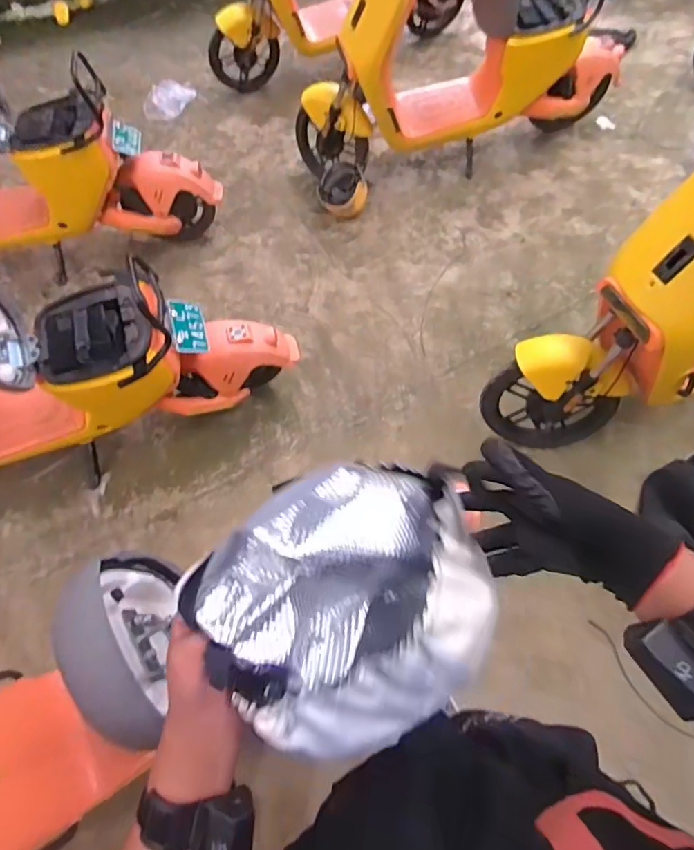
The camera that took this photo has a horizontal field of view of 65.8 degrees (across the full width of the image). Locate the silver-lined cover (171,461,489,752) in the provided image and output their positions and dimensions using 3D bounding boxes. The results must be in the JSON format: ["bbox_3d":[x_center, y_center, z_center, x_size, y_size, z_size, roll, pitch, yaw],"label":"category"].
[{"bbox_3d":[0.013,0.143,0.454,0.237,0.126,0.194,-34,65,-14],"label":"silver-lined cover"}]

